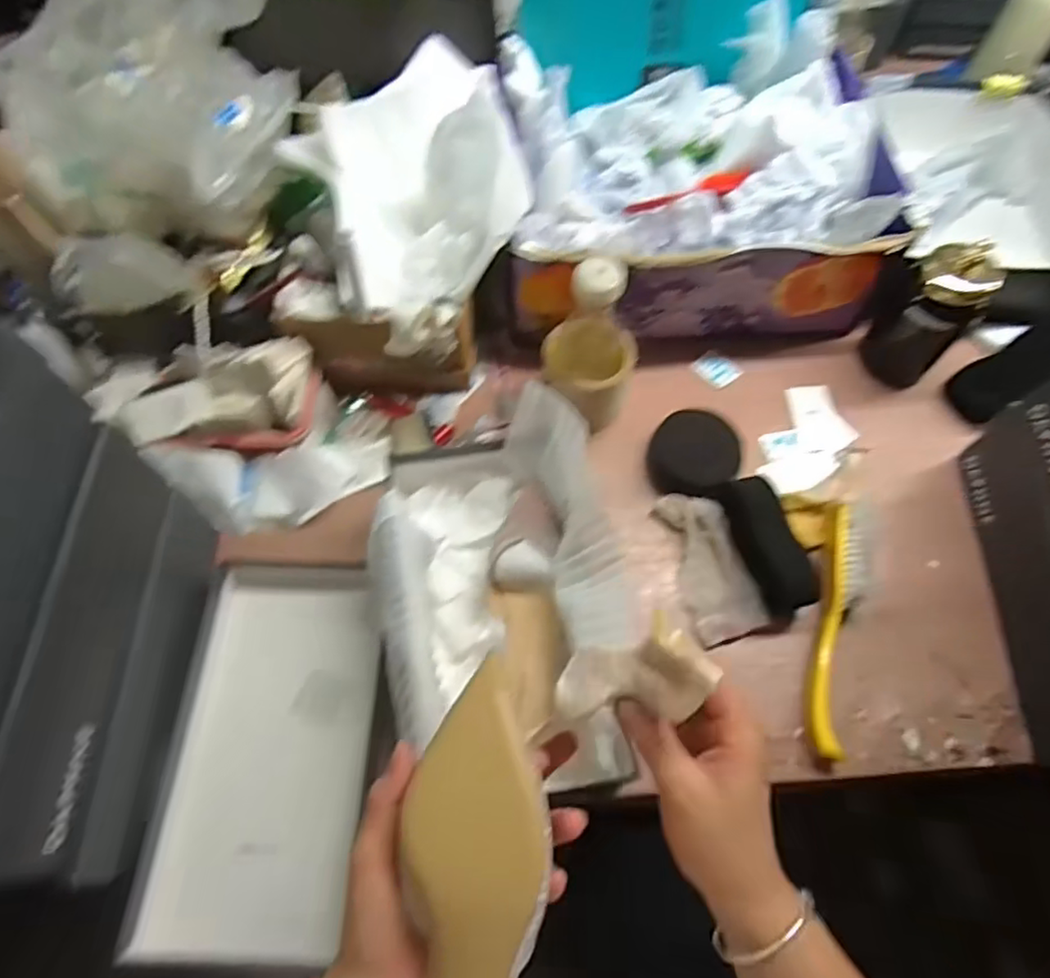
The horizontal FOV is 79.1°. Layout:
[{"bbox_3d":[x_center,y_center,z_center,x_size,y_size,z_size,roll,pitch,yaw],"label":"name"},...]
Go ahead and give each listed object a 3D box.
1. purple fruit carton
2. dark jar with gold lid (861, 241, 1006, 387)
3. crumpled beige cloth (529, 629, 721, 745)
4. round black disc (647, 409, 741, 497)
[{"bbox_3d":[0.174,-0.320,0.704,0.386,0.167,0.278,-3,64,-1],"label":"purple fruit carton"},{"bbox_3d":[0.400,-0.171,0.638,0.076,0.151,0.057,39,71,17],"label":"dark jar with gold lid"},{"bbox_3d":[0.053,0.103,0.338,0.098,0.015,0.042,-18,61,25],"label":"crumpled beige cloth"},{"bbox_3d":[0.168,-0.033,0.634,0.084,0.033,0.084,0,64,1],"label":"round black disc"}]

